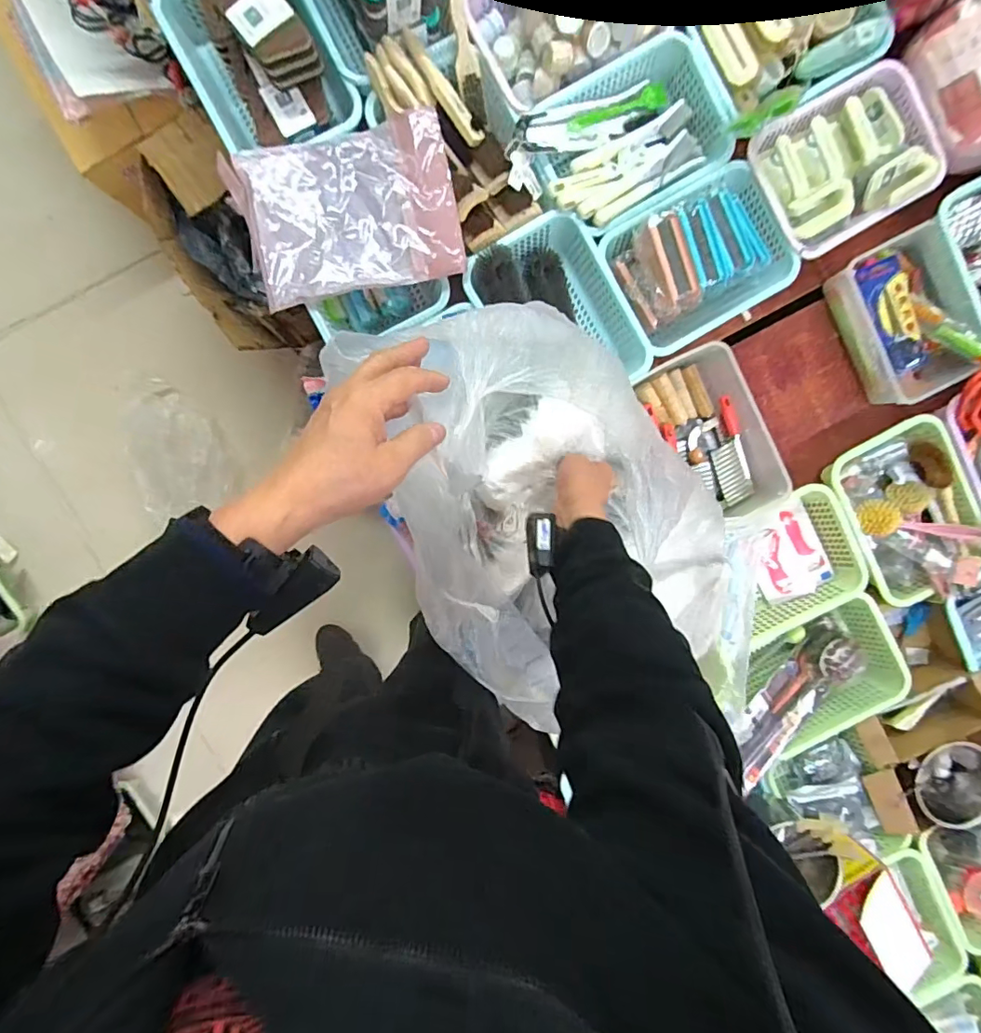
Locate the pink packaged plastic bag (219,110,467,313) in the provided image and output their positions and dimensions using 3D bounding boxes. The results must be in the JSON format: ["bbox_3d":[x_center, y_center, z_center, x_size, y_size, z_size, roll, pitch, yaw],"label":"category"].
[{"bbox_3d":[-0.230,-0.489,0.835,0.342,0.037,0.248,-13,96,-2],"label":"pink packaged plastic bag"}]

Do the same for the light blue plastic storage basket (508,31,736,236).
[{"bbox_3d":[0.228,-0.634,0.872,0.361,0.074,0.236,-34,96,0],"label":"light blue plastic storage basket"}]

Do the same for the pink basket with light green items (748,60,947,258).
[{"bbox_3d":[0.621,-0.618,0.905,0.320,0.064,0.235,-29,96,0],"label":"pink basket with light green items"}]

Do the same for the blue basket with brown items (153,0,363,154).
[{"bbox_3d":[-0.369,-0.735,0.815,0.226,0.144,0.318,-29,96,0],"label":"blue basket with brown items"}]

